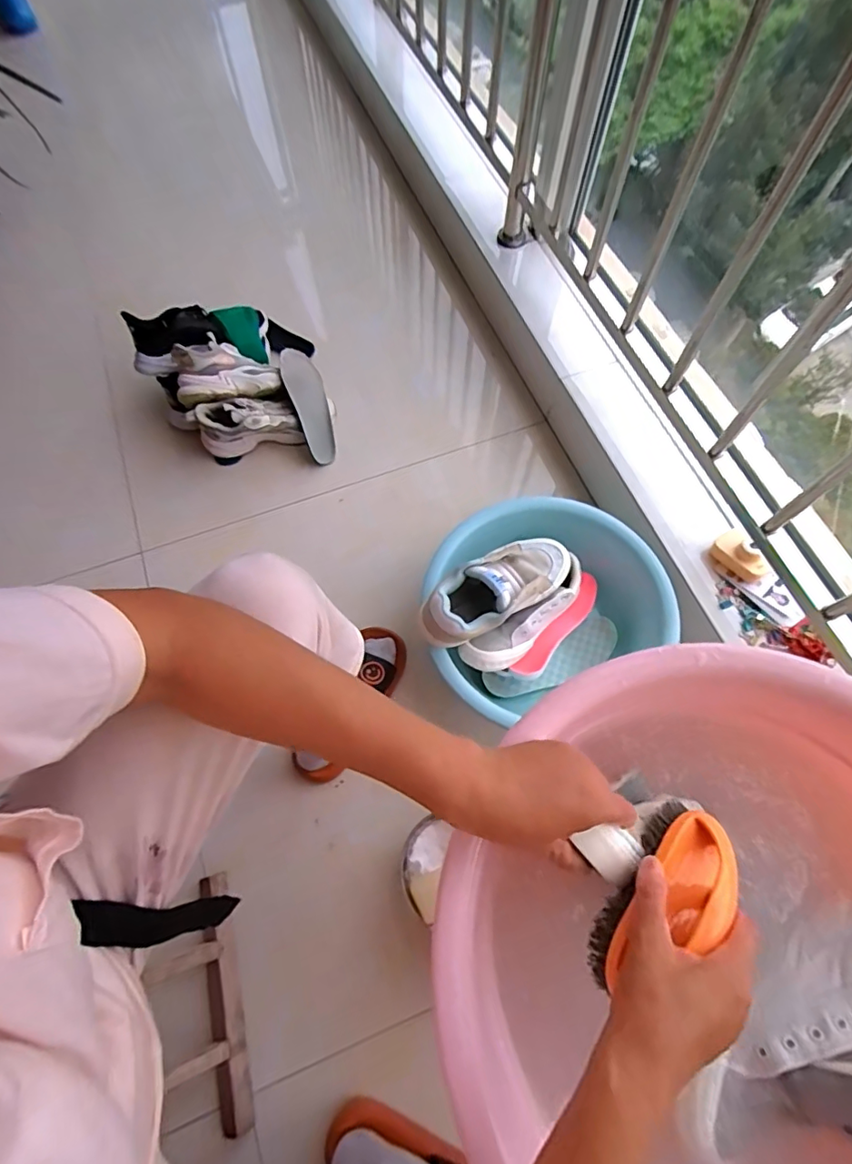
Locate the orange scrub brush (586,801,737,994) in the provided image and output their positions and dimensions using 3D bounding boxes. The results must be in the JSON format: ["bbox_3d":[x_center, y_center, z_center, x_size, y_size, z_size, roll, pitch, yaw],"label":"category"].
[{"bbox_3d":[0.167,0.221,0.363,0.052,0.054,0.135,36,72,14],"label":"orange scrub brush"}]

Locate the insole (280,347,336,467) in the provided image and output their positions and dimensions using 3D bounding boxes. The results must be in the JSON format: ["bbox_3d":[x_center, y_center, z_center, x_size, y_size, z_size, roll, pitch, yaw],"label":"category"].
[{"bbox_3d":[-0.218,-0.332,0.993,0.065,0.030,0.220,-18,95,-7],"label":"insole"}]

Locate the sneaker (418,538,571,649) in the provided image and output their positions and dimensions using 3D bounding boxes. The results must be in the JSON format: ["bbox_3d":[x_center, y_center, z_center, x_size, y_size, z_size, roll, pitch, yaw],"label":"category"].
[{"bbox_3d":[0.101,0.013,0.754,0.245,0.088,0.097,-29,70,-25],"label":"sneaker"}]

